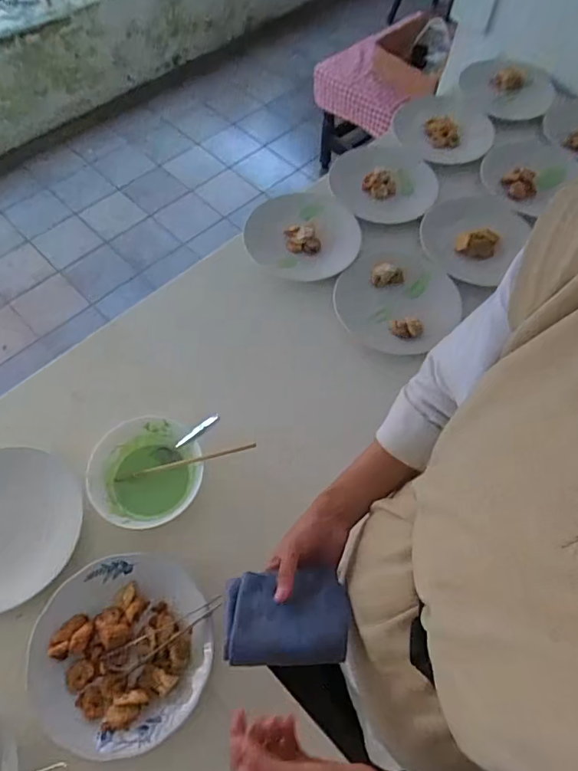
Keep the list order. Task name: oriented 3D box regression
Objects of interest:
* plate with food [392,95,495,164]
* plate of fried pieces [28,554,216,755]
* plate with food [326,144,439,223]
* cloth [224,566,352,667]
[{"bbox_3d":[0.318,-0.530,1.023,0.195,0.034,0.203,1,62,-2],"label":"plate with food"},{"bbox_3d":[-0.189,0.300,0.570,0.193,0.058,0.200,1,62,-2],"label":"plate of fried pieces"},{"bbox_3d":[0.174,-0.381,0.939,0.191,0.044,0.195,1,62,-2],"label":"plate with food"},{"bbox_3d":[-0.003,0.219,0.479,0.115,0.022,0.088,0,34,-3],"label":"cloth"}]

